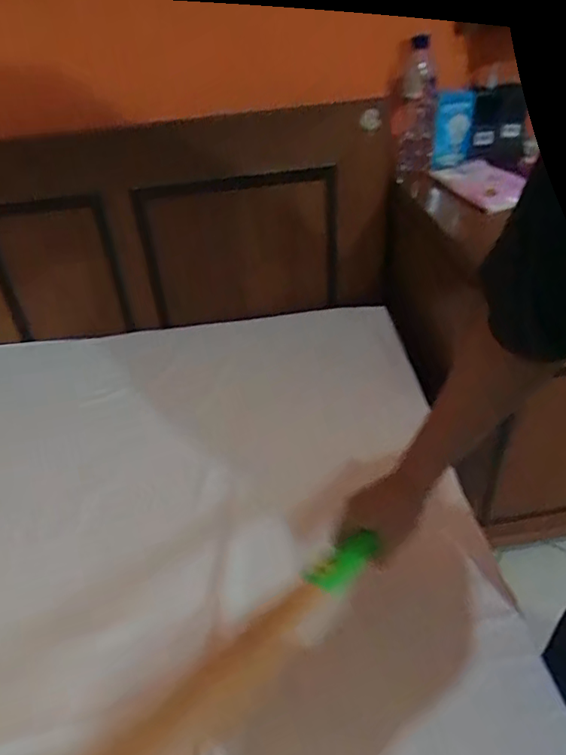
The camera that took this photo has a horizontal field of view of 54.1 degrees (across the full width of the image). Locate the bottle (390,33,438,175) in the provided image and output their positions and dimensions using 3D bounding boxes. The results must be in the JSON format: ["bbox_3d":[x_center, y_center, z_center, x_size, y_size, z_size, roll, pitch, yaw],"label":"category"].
[{"bbox_3d":[0.253,-0.511,1.055,0.074,0.219,0.071,8,40,16],"label":"bottle"}]

